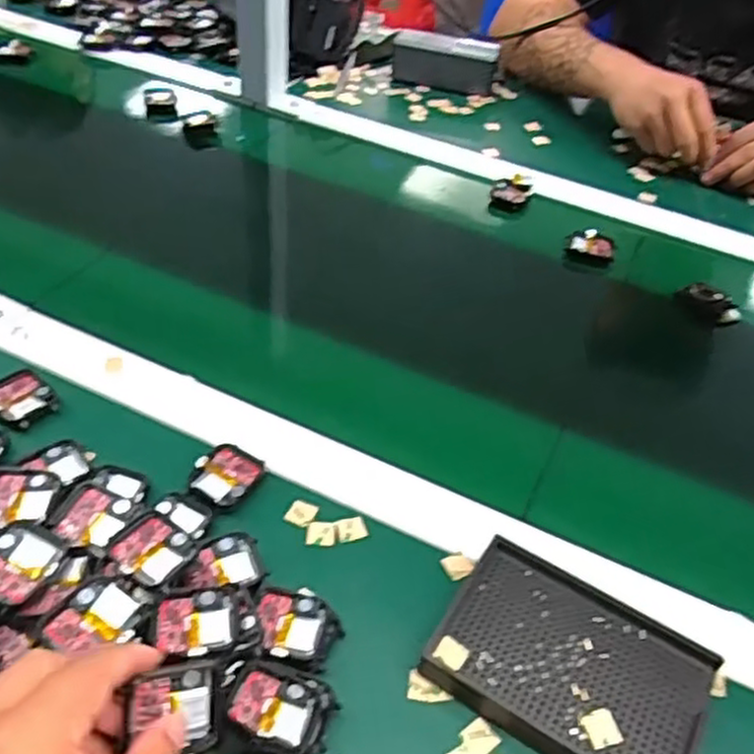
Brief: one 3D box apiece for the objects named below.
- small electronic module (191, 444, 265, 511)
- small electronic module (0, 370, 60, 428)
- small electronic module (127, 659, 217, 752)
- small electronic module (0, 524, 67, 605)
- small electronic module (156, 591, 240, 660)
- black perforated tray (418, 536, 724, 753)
[{"bbox_3d":[-0.095,0.062,0.477,0.038,0.010,0.045,26,47,18],"label":"small electronic module"},{"bbox_3d":[-0.240,0.014,0.505,0.042,0.012,0.037,36,51,26],"label":"small electronic module"},{"bbox_3d":[-0.087,0.144,0.325,0.039,0.037,0.006,5,-2,-36],"label":"small electronic module"},{"bbox_3d":[-0.185,0.096,0.388,0.035,0.010,0.044,11,44,3],"label":"small electronic module"},{"bbox_3d":[-0.089,0.122,0.373,0.040,0.012,0.040,-4,45,-12],"label":"small electronic module"},{"bbox_3d":[0.103,0.156,0.402,0.135,0.021,0.095,28,47,19],"label":"black perforated tray"}]

